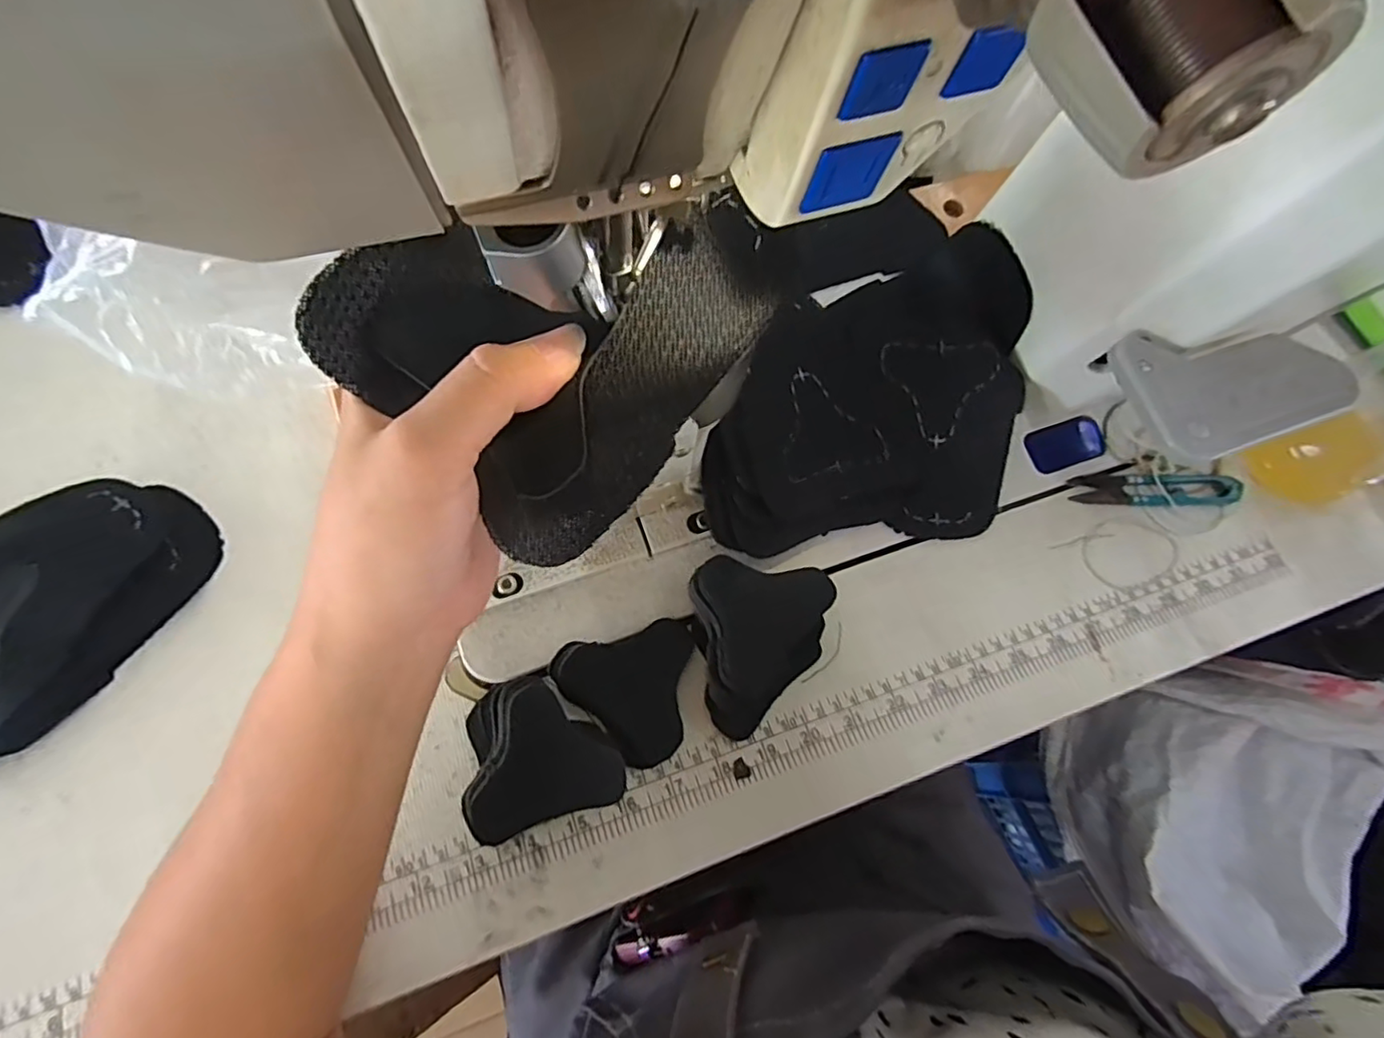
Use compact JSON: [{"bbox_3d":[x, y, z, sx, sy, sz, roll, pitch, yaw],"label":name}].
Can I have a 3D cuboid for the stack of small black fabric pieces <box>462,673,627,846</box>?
[{"bbox_3d":[-0.076,0.114,0.308,0.073,0.026,0.067,-17,70,-9],"label":"stack of small black fabric pieces"}]

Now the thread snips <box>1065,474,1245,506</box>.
[{"bbox_3d":[0.286,-0.020,0.383,0.100,0.008,0.025,-2,69,-3],"label":"thread snips"}]

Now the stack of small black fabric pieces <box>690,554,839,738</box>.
[{"bbox_3d":[0.033,0.069,0.328,0.071,0.034,0.084,8,69,0],"label":"stack of small black fabric pieces"}]

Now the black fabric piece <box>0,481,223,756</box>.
[{"bbox_3d":[-0.329,0.042,0.315,0.103,0.034,0.149,42,73,13],"label":"black fabric piece"}]

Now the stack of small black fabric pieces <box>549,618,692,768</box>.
[{"bbox_3d":[-0.031,0.093,0.322,0.070,0.017,0.066,-13,70,-8],"label":"stack of small black fabric pieces"}]

